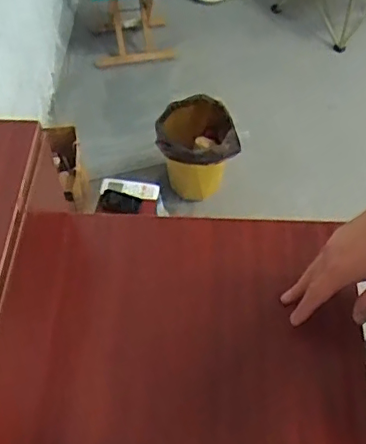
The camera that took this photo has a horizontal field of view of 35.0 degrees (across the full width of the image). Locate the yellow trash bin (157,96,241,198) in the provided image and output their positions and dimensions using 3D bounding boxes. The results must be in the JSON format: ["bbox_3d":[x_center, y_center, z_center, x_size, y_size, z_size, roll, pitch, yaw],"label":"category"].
[{"bbox_3d":[0.043,-0.230,1.821,0.233,0.311,0.205,-5,55,-2],"label":"yellow trash bin"}]

